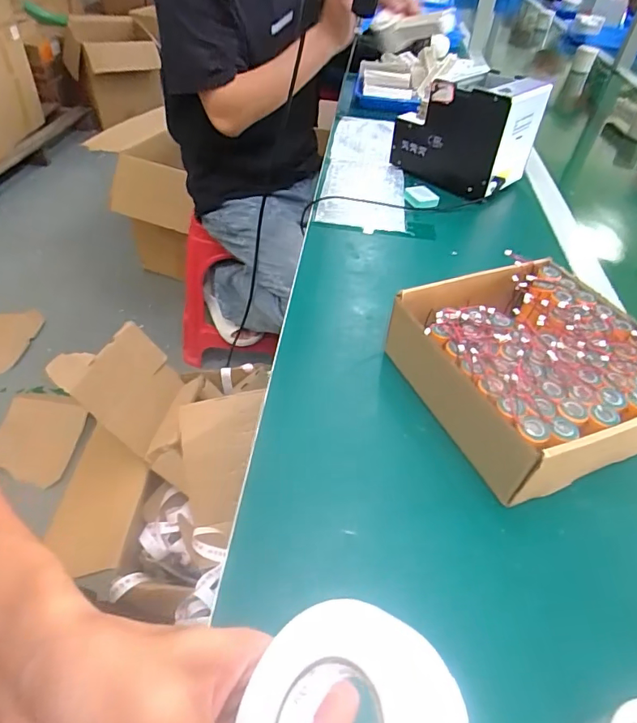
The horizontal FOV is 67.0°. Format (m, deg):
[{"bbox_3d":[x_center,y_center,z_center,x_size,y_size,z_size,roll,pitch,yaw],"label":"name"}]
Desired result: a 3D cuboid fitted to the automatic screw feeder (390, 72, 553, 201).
[{"bbox_3d":[0.223,-0.354,0.738,0.185,0.152,0.103,37,52,26],"label":"automatic screw feeder"}]

